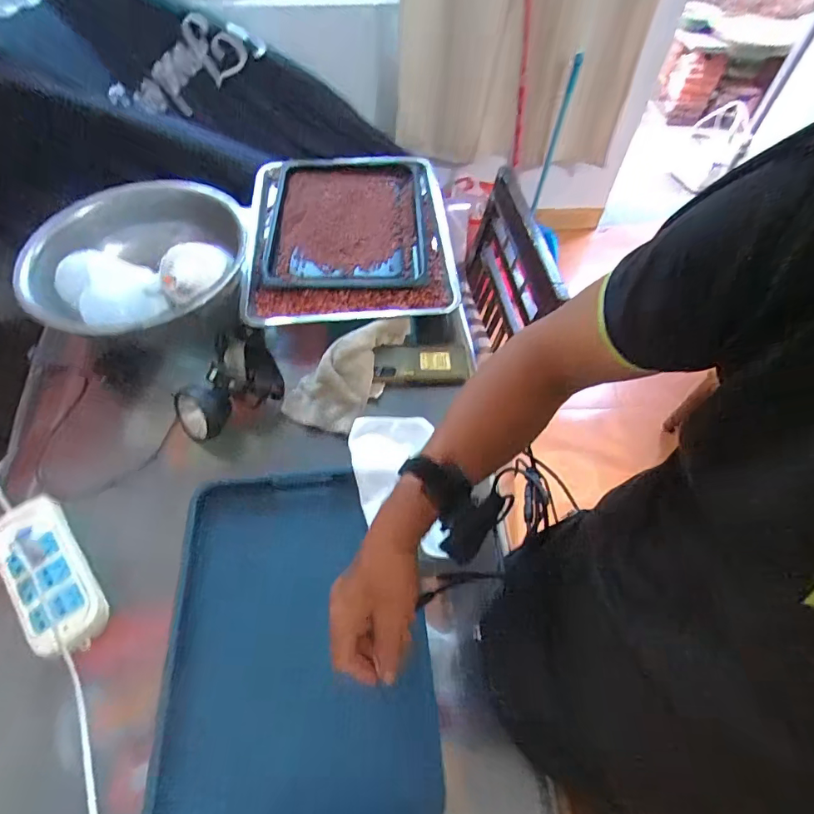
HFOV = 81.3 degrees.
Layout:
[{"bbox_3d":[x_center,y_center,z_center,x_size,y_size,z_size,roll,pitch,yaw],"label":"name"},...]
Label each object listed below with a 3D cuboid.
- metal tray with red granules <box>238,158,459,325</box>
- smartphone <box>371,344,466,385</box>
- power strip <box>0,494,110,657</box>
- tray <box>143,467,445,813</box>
[{"bbox_3d":[-0.113,-0.338,0.902,0.381,0.057,0.451,-4,64,-2],"label":"metal tray with red granules"},{"bbox_3d":[0.021,-0.071,0.770,0.147,0.014,0.068,-2,75,-5],"label":"smartphone"},{"bbox_3d":[-0.436,0.199,0.573,0.078,0.030,0.210,-36,65,-22],"label":"power strip"},{"bbox_3d":[-0.126,0.281,0.585,0.311,0.061,0.395,1,58,-13],"label":"tray"}]

